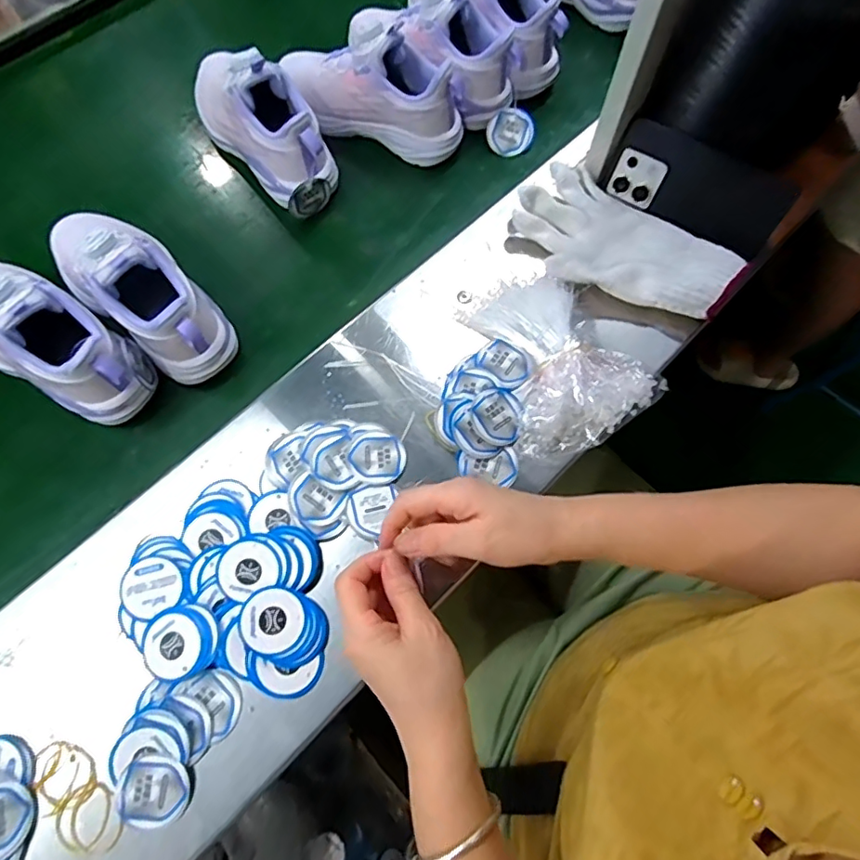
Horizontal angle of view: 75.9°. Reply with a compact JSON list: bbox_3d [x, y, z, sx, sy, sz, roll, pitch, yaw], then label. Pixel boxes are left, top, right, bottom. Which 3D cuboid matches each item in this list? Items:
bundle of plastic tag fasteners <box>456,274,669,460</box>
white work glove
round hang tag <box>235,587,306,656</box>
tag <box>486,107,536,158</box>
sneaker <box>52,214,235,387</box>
[{"bbox_3d":[0.105,-0.065,0.489,0.125,0.020,0.168,-31,69,-10],"label":"bundle of plastic tag fasteners"},{"bbox_3d":[0.181,-0.175,0.527,0.210,0.024,0.121,38,72,18],"label":"white work glove"},{"bbox_3d":[-0.117,0.140,0.408,0.046,0.005,0.046,41,73,11],"label":"round hang tag"},{"bbox_3d":[0.092,-0.340,0.628,0.049,0.009,0.053,0,101,-2],"label":"tag"},{"bbox_3d":[-0.268,-0.139,0.495,0.215,0.104,0.075,43,73,11],"label":"sneaker"}]

